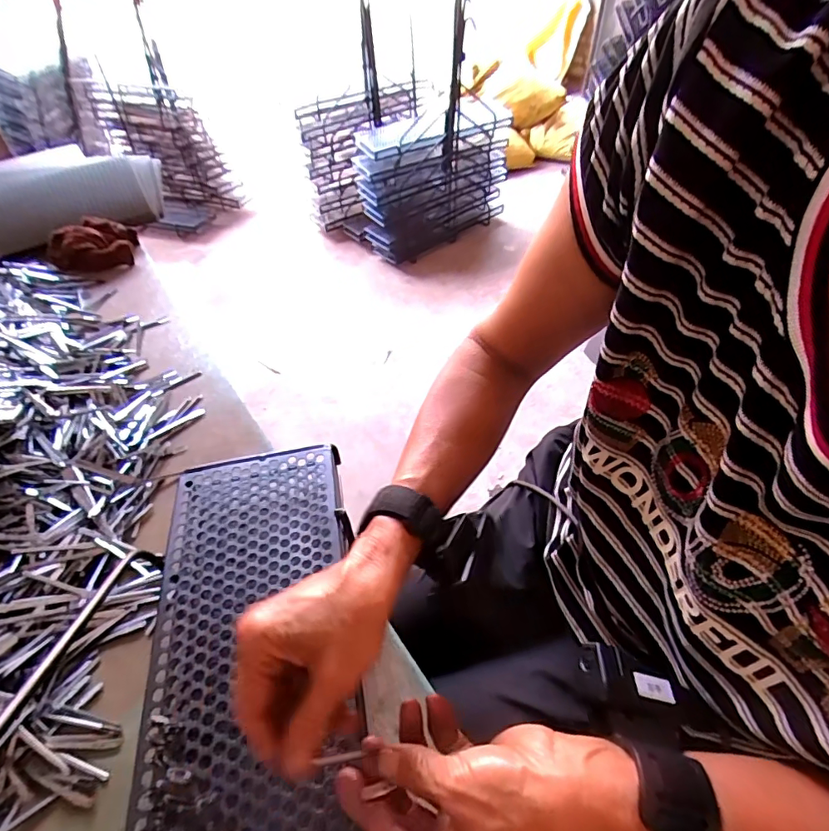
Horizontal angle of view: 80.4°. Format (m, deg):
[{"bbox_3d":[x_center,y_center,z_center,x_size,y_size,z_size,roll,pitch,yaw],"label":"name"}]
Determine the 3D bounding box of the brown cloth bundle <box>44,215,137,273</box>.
[{"bbox_3d":[-0.518,-0.270,0.778,0.129,0.053,0.089,-13,49,-8],"label":"brown cloth bundle"}]

